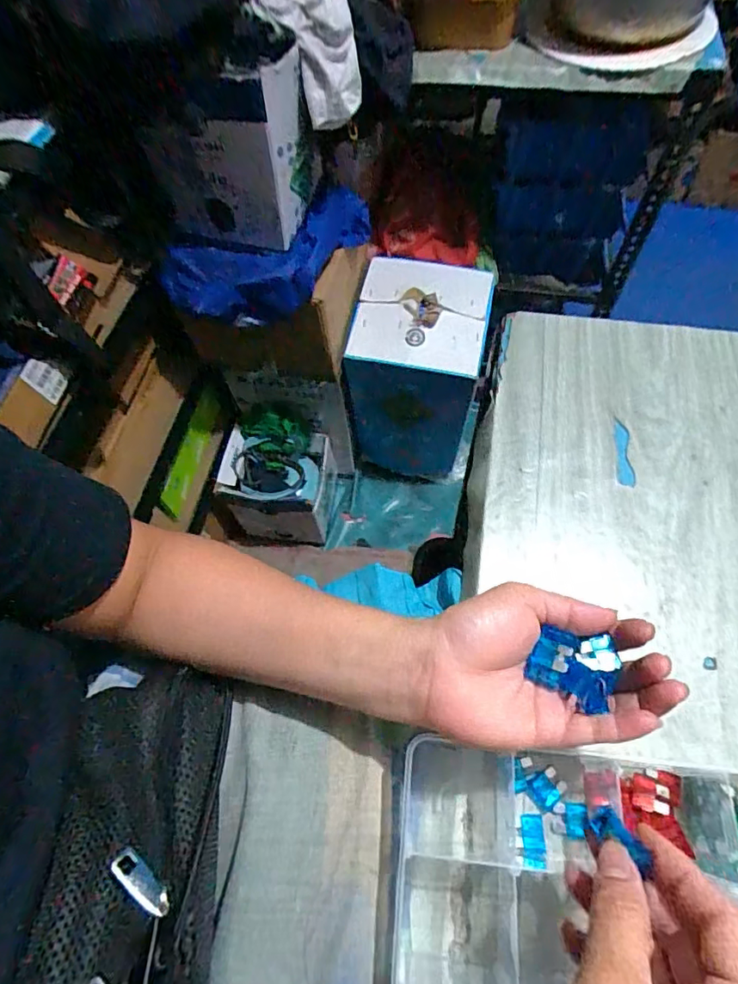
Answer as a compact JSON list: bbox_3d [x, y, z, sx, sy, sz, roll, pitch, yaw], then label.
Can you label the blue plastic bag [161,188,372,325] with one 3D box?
[{"bbox_3d":[-0.135,-0.337,0.783,0.343,0.100,0.137,-22,64,-8],"label":"blue plastic bag"}]

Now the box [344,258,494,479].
[{"bbox_3d":[0.104,-0.244,1.141,0.250,0.444,0.233,9,63,7],"label":"box"}]

